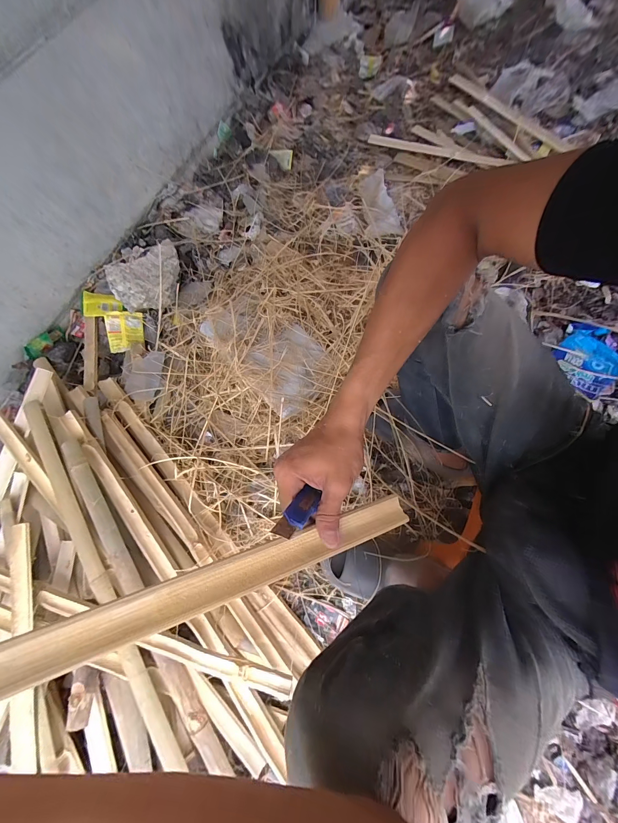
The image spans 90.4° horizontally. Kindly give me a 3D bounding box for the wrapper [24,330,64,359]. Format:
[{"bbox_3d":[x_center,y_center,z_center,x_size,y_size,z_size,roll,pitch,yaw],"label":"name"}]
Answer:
[{"bbox_3d":[-0.784,-0.203,0.906,0.015,0.044,0.114,25,59,8],"label":"wrapper"}]

